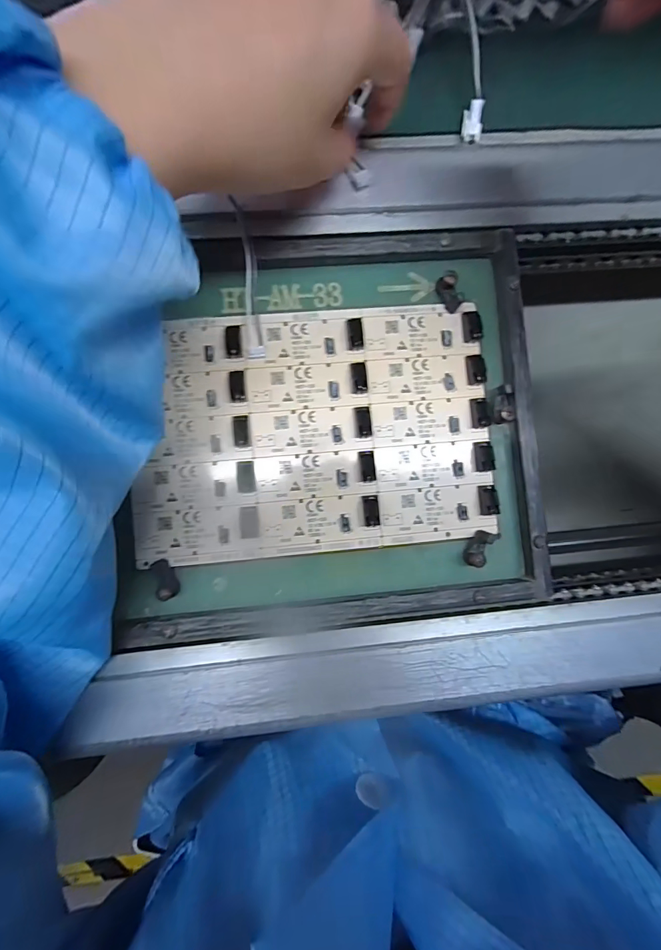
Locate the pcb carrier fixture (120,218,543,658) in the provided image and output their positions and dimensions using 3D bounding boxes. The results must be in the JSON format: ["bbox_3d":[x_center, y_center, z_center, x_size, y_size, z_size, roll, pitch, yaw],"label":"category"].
[{"bbox_3d":[0.001,-0.022,0.223,0.218,0.021,0.201,-3,89,-3],"label":"pcb carrier fixture"}]

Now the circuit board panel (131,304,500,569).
[{"bbox_3d":[-0.007,-0.023,0.227,0.189,0.010,0.129,-5,89,-3],"label":"circuit board panel"}]

